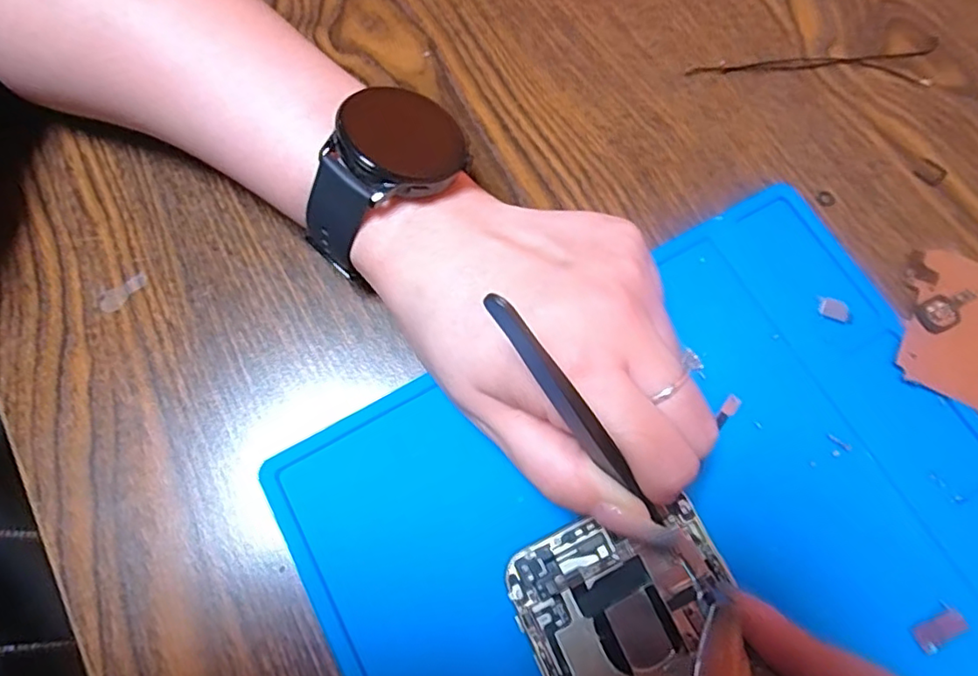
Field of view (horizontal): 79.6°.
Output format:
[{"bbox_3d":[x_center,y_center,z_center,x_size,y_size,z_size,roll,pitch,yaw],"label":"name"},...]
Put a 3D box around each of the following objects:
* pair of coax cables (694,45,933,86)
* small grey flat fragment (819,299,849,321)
[{"bbox_3d":[0.141,-0.114,0.253,0.108,0.004,0.019,-7,73,-3],"label":"pair of coax cables"},{"bbox_3d":[0.129,-0.011,0.219,0.010,0.004,0.007,20,79,7],"label":"small grey flat fragment"}]

